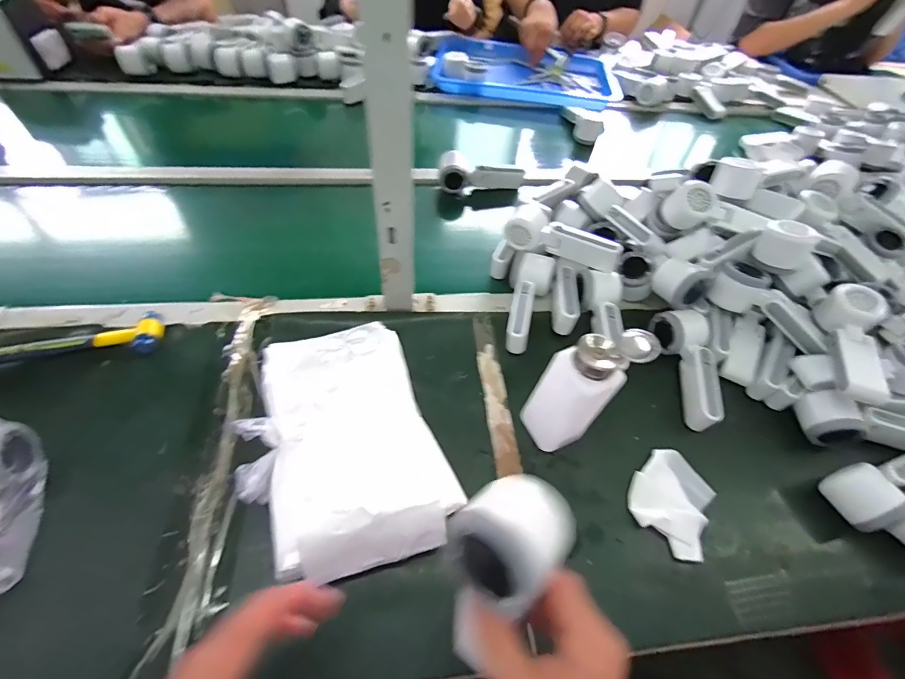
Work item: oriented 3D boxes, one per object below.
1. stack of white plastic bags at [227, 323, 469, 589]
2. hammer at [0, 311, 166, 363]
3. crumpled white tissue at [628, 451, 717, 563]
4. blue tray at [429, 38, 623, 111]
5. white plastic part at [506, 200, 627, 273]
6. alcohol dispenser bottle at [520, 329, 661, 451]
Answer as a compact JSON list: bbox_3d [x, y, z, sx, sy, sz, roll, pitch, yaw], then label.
[{"bbox_3d":[-0.119,0.111,0.434,0.195,0.062,0.249,-19,58,-18],"label":"stack of white plastic bags"},{"bbox_3d":[-0.496,0.002,0.514,0.245,0.026,0.065,-6,55,-10],"label":"hammer"},{"bbox_3d":[0.244,0.172,0.456,0.083,0.015,0.107,29,56,15],"label":"crumpled white tissue"},{"bbox_3d":[0.197,-0.711,1.105,0.473,0.061,0.269,11,53,2],"label":"blue tray"},{"bbox_3d":[0.168,-0.157,0.615,0.163,0.050,0.069,23,55,11],"label":"white plastic part"},{"bbox_3d":[0.130,0.054,0.435,0.068,0.176,0.064,-28,61,-24],"label":"alcohol dispenser bottle"}]

